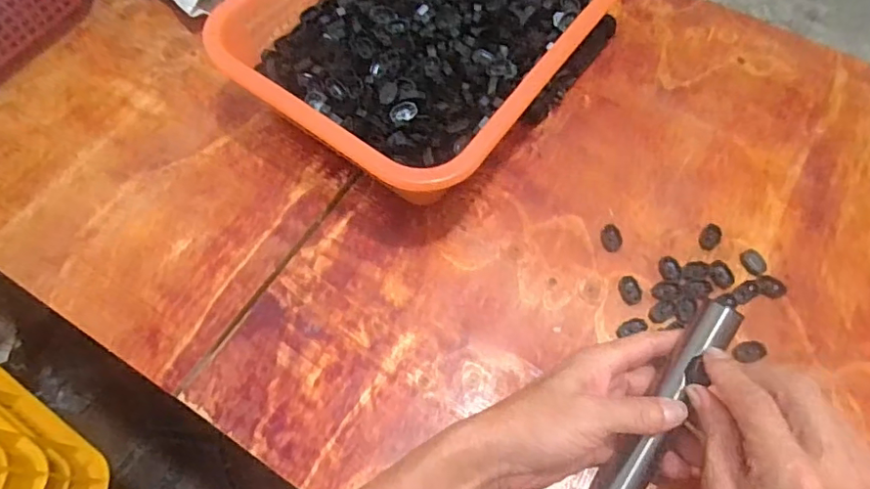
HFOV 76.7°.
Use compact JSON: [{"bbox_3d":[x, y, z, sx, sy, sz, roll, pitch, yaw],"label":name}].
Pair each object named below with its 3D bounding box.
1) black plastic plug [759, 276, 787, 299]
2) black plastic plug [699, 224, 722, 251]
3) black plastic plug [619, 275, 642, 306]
[{"bbox_3d":[0.264,0.033,0.431,0.021,0.006,0.018,12,64,4],"label":"black plastic plug"},{"bbox_3d":[0.225,-0.007,0.447,0.015,0.005,0.025,31,67,13],"label":"black plastic plug"},{"bbox_3d":[0.153,0.036,0.430,0.016,0.004,0.023,-10,65,-6],"label":"black plastic plug"}]

